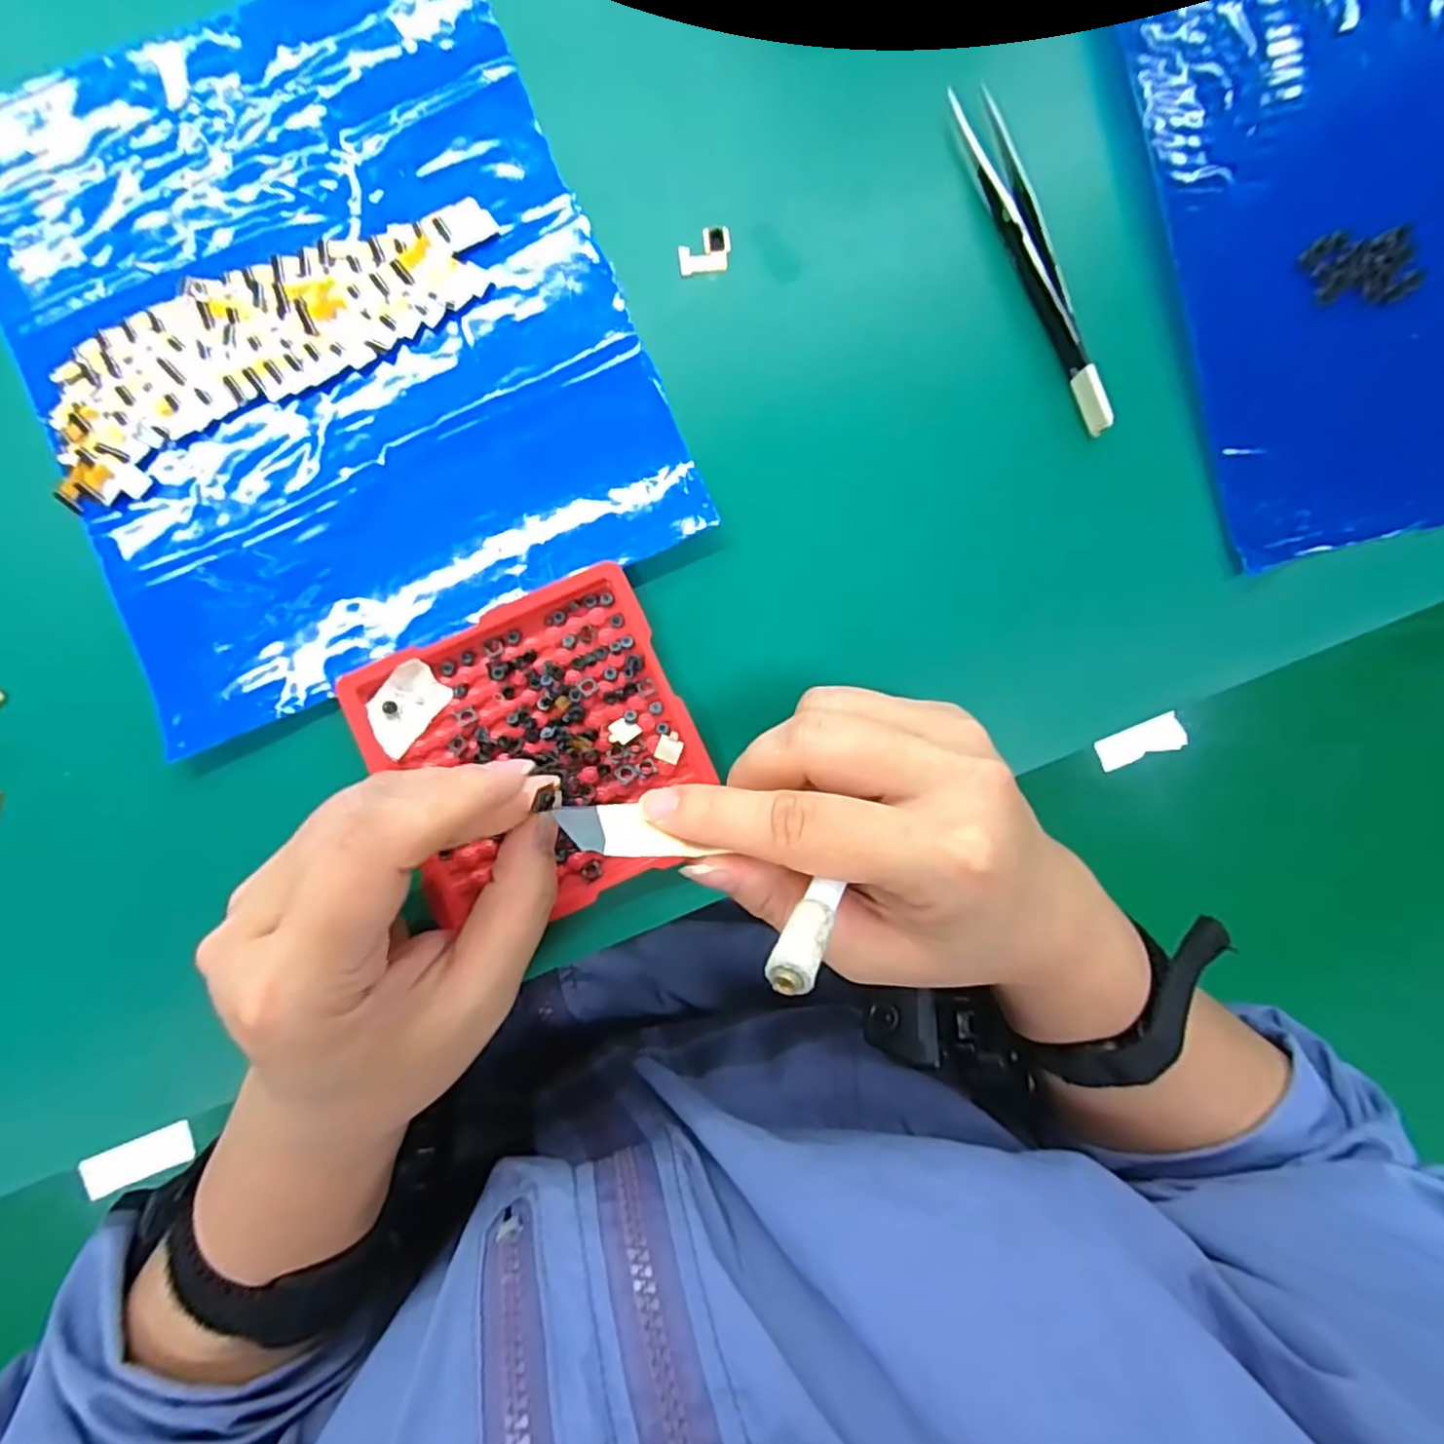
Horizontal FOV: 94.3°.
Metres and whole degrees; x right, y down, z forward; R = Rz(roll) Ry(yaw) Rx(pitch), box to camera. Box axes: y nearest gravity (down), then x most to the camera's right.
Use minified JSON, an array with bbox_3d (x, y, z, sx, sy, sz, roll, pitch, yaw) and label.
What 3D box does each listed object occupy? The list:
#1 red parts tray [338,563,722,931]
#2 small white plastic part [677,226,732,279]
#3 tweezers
[{"bbox_3d":[-0.060,0.011,0.222,0.099,0.008,0.099,-24,88,-2],"label":"red parts tray"},{"bbox_3d":[-0.006,-0.164,0.231,0.018,0.004,0.016,-5,89,-3],"label":"small white plastic part"},{"bbox_3d":[0.109,-0.158,0.231,0.014,0.015,0.121,-20,90,-3],"label":"tweezers"}]

